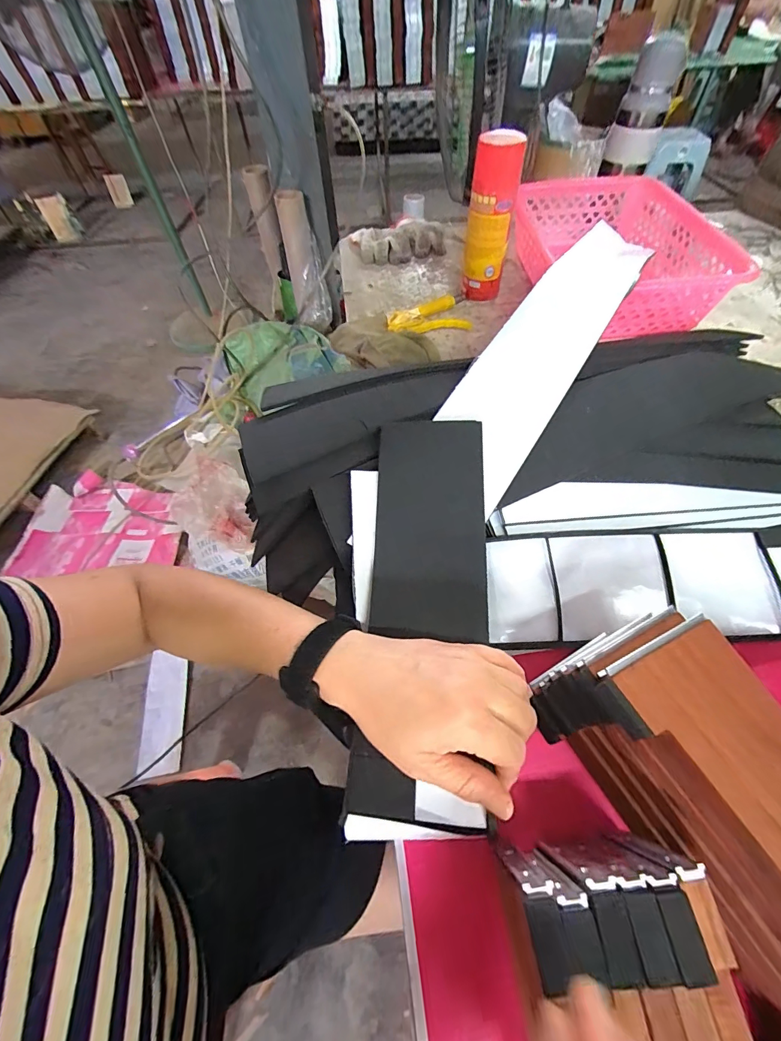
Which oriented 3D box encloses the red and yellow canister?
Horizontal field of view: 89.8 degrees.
[{"bbox_3d":[0.148,-0.435,0.582,0.061,0.196,0.056,8,56,9],"label":"red and yellow canister"}]

